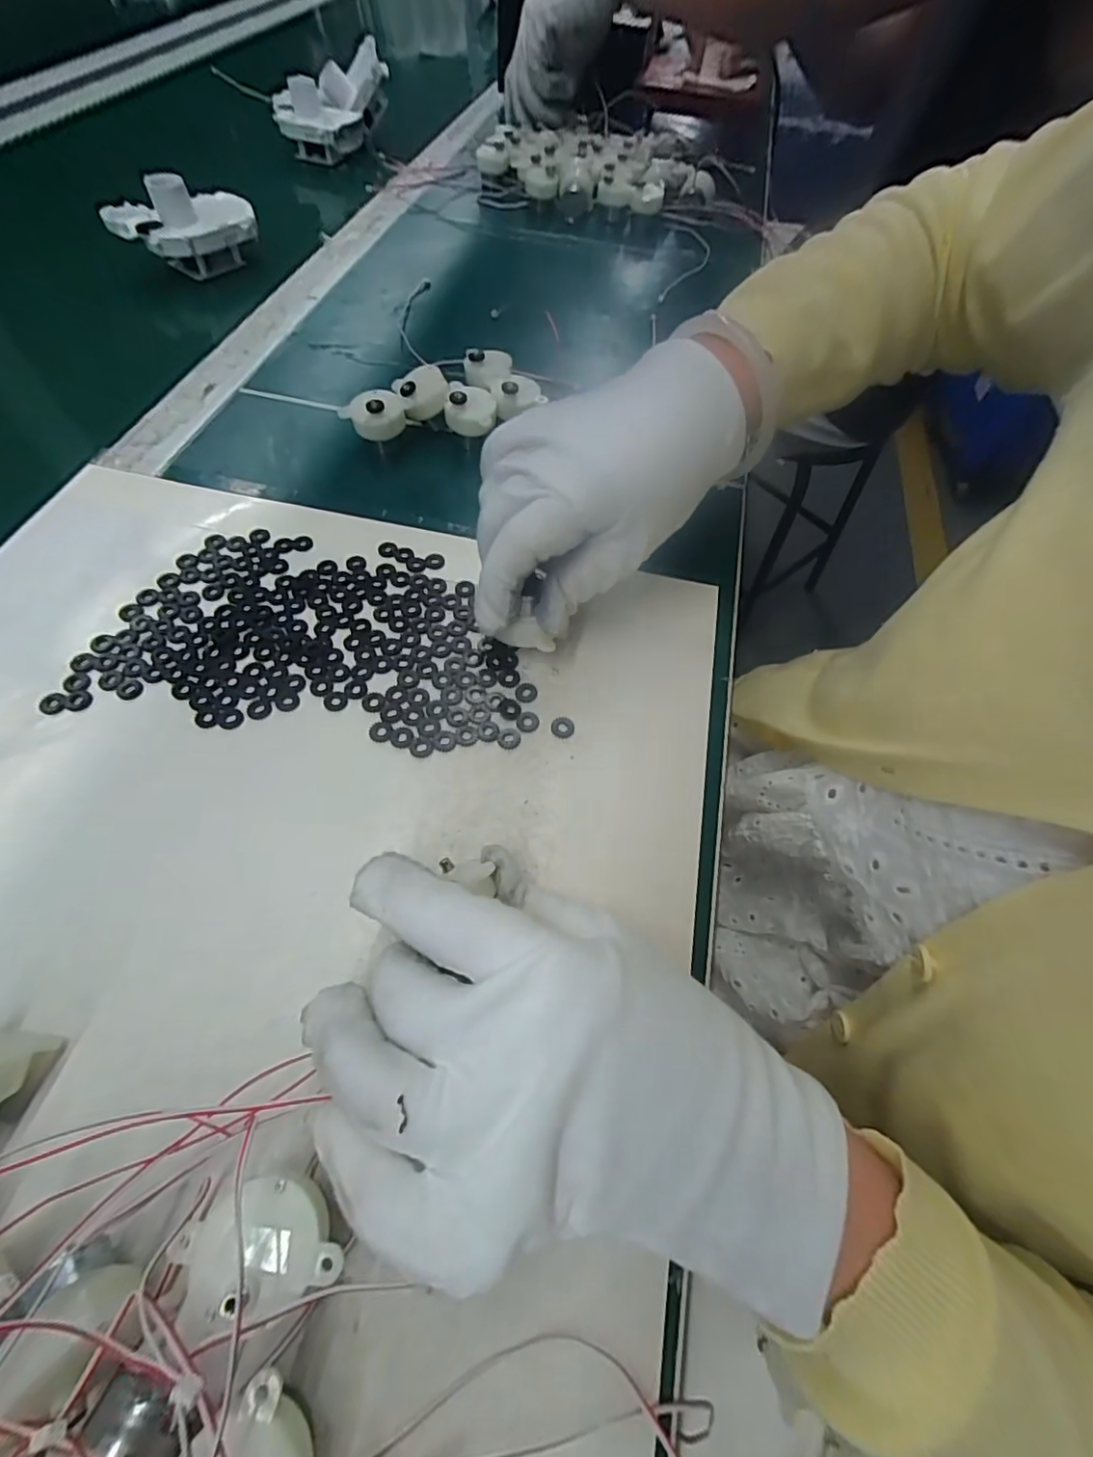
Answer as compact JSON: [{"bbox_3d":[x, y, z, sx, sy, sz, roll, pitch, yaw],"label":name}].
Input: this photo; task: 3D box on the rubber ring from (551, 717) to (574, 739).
[{"bbox_3d":[0.008,-0.001,0.257,0.011,0.004,0.010,2,61,-3],"label":"rubber ring"}]

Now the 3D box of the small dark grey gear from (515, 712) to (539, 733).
[{"bbox_3d":[-0.009,-0.004,0.259,0.011,0.004,0.011,2,61,-3],"label":"small dark grey gear"}]

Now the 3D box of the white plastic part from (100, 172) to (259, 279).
[{"bbox_3d":[-0.287,-0.403,0.440,0.102,0.055,0.057,-34,68,-21],"label":"white plastic part"}]

